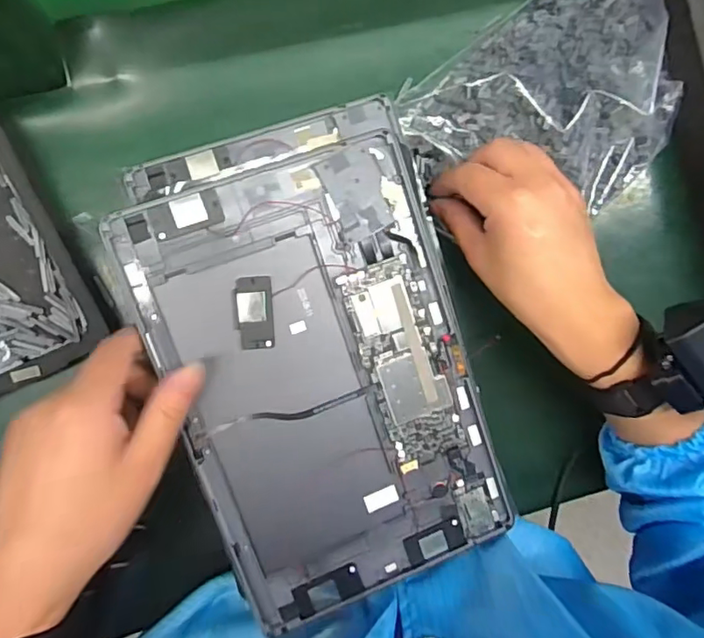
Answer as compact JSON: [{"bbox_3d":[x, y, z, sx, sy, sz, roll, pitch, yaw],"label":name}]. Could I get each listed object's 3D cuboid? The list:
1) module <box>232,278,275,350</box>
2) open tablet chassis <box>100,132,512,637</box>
[{"bbox_3d":[-0.054,-0.003,0.310,0.021,0.005,0.040,-4,93,-7],"label":"module"},{"bbox_3d":[-0.013,0.039,0.325,0.165,0.010,0.248,-20,99,-9],"label":"open tablet chassis"}]

